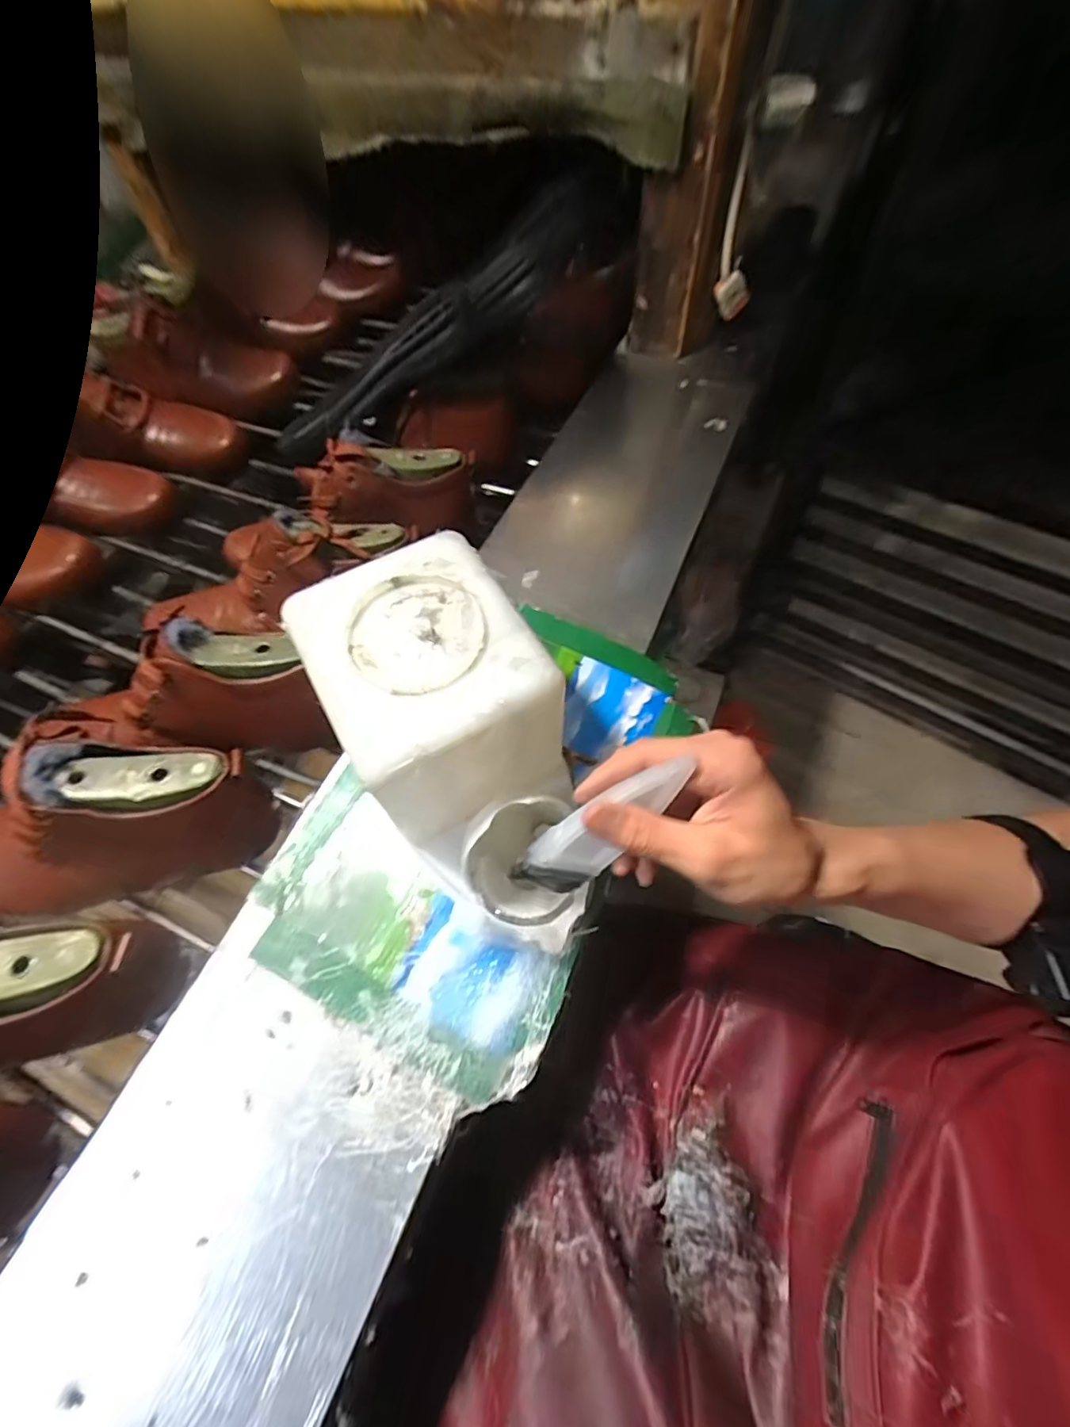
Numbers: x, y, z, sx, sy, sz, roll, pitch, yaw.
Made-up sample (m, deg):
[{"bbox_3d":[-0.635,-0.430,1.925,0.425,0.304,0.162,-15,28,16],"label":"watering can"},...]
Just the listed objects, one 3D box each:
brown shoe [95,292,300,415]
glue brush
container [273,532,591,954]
[{"bbox_3d":[-0.483,-0.516,0.773,0.260,0.119,0.094,2,60,-15],"label":"brown shoe"},{"bbox_3d":[0.038,0.067,0.305,0.038,0.127,0.009,36,31,-14],"label":"glue brush"},{"bbox_3d":[-0.043,0.034,0.364,0.126,0.173,0.241,-26,59,-15],"label":"container"}]

